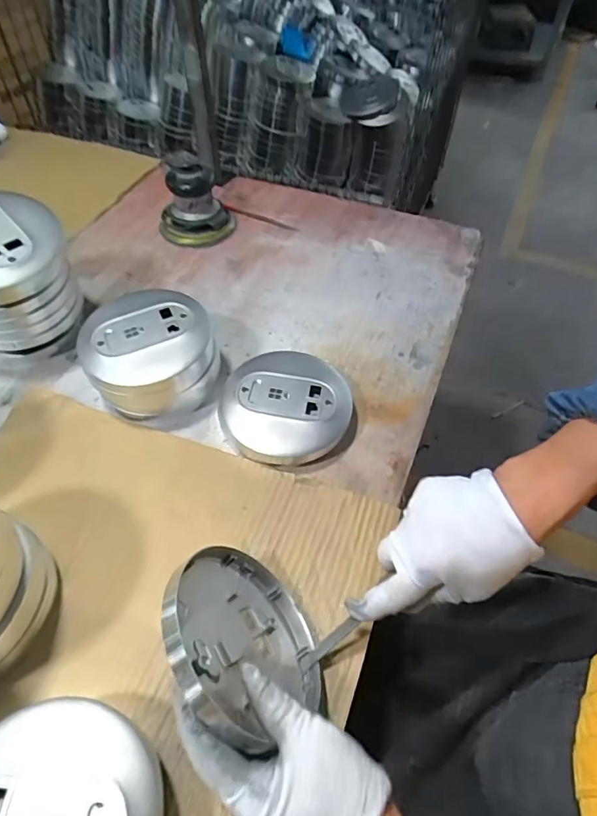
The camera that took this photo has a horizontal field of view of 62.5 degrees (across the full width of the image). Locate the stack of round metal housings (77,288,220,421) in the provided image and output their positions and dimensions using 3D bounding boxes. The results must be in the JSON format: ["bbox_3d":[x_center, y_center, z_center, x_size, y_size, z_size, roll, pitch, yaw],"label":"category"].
[{"bbox_3d":[-0.159,-0.058,0.538,0.131,0.080,0.122,-19,55,-15],"label":"stack of round metal housings"}]

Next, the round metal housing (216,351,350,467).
[{"bbox_3d":[-0.014,-0.001,0.522,0.131,0.034,0.130,0,53,-1],"label":"round metal housing"}]

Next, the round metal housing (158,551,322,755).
[{"bbox_3d":[-0.040,0.163,0.355,0.020,0.130,0.126,-42,64,18],"label":"round metal housing"}]

